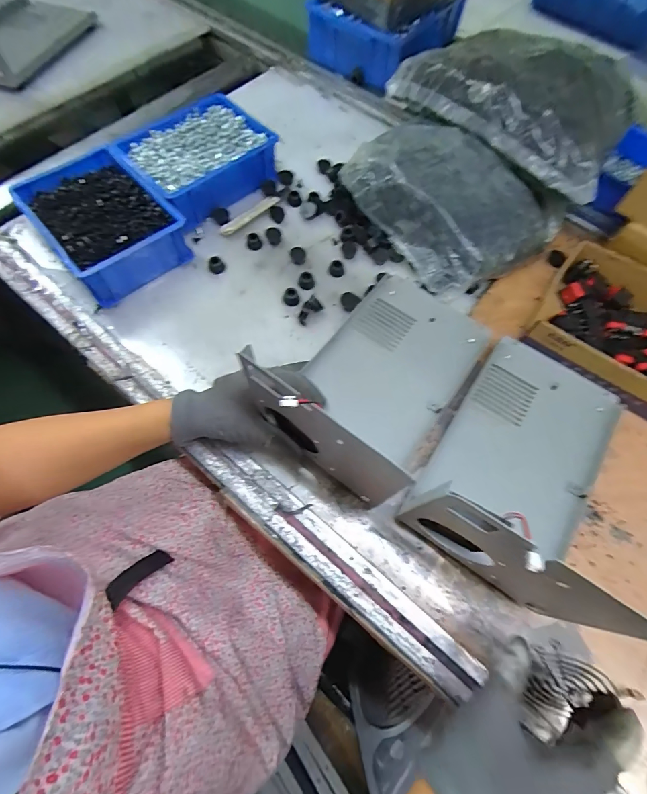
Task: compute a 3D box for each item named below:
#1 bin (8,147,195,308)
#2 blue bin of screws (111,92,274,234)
[{"bbox_3d":[-0.294,-0.235,0.509,0.139,0.077,0.196,-38,73,-16],"label":"bin"},{"bbox_3d":[-0.182,-0.355,0.565,0.155,0.069,0.198,42,72,15],"label":"blue bin of screws"}]

